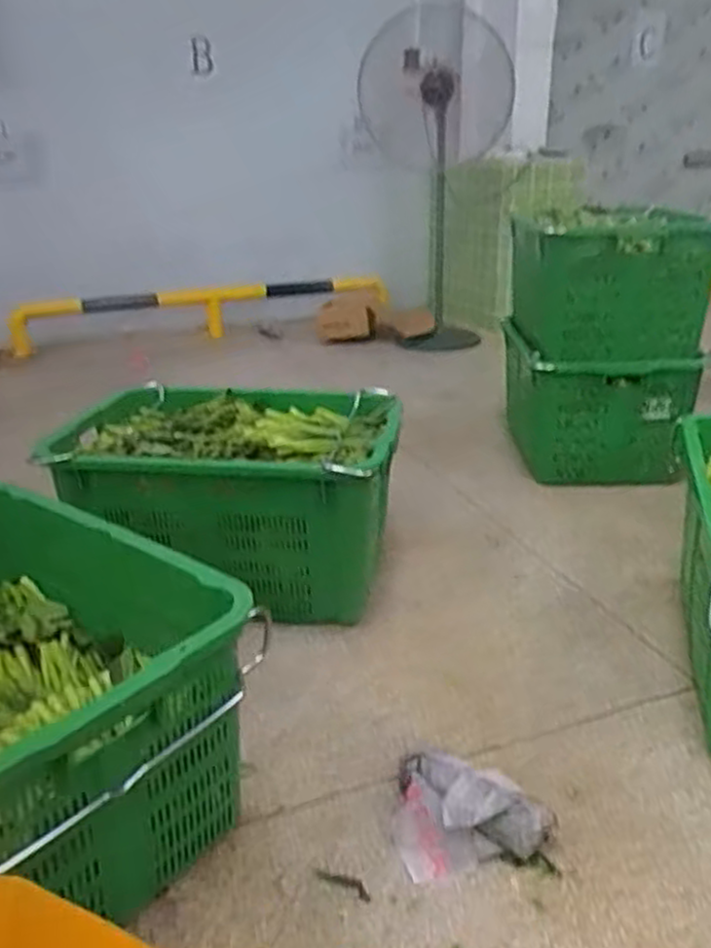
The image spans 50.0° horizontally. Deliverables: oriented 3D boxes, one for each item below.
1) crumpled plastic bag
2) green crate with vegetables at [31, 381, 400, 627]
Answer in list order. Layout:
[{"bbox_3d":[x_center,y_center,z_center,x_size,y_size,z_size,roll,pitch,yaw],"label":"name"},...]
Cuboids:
[{"bbox_3d":[0.161,0.469,1.071,0.212,0.085,0.163,-4,23,-2],"label":"crumpled plastic bag"},{"bbox_3d":[-0.273,0.044,1.767,0.736,0.358,0.533,0,23,8],"label":"green crate with vegetables"}]

